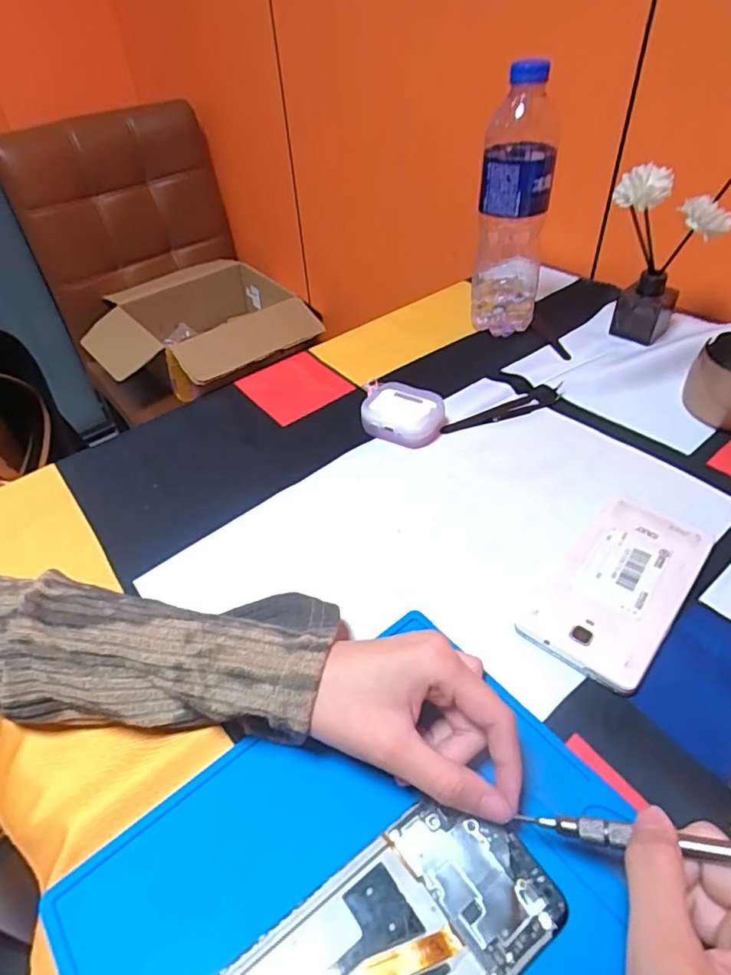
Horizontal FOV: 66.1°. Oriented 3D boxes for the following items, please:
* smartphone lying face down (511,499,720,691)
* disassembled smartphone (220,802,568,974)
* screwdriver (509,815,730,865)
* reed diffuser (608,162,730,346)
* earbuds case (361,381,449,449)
[{"bbox_3d":[0.160,0.059,0.349,0.068,0.012,0.140,29,54,30],"label":"smartphone lying face down"},{"bbox_3d":[0.006,0.190,0.223,0.147,0.008,0.070,-27,48,-22],"label":"disassembled smartphone"},{"bbox_3d":[0.108,0.136,0.217,0.094,0.006,0.009,-10,39,29],"label":"screwdriver"},{"bbox_3d":[0.271,-0.213,0.521,0.095,0.151,0.054,17,48,21],"label":"reed diffuser"},{"bbox_3d":[0.030,-0.061,0.474,0.068,0.027,0.050,11,46,16],"label":"earbuds case"}]

